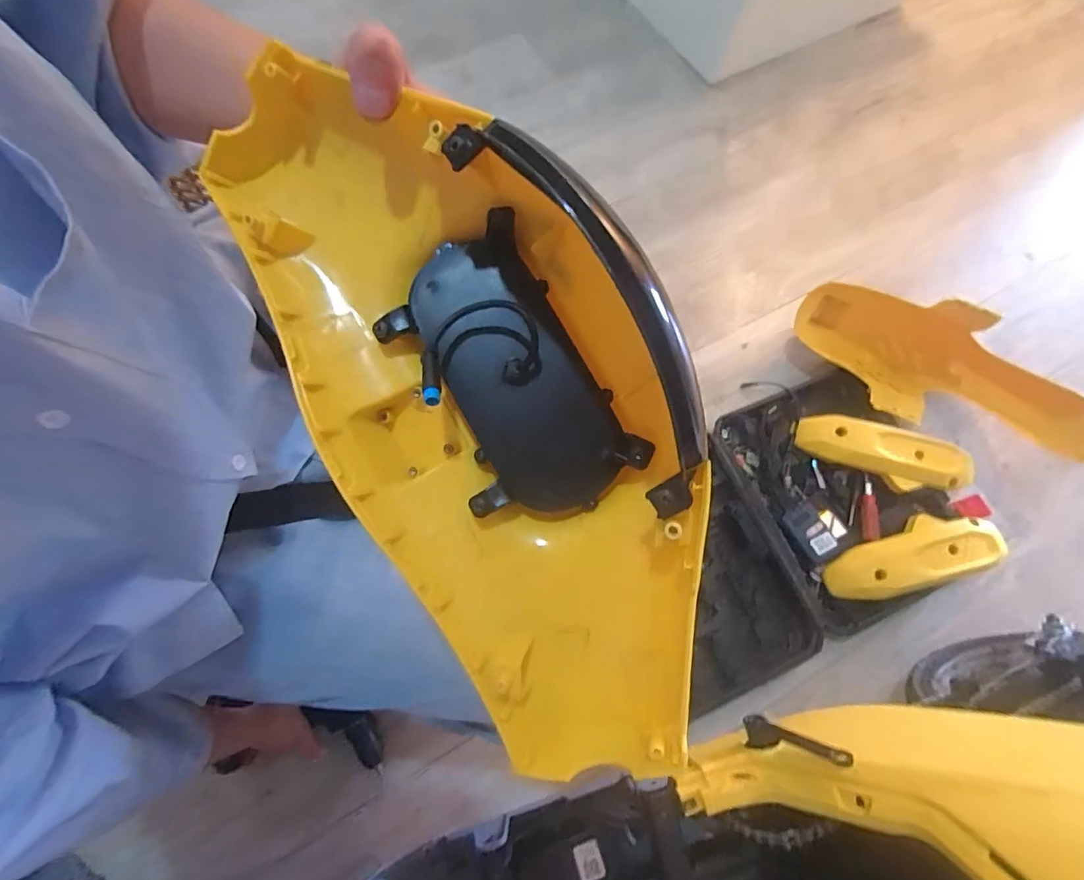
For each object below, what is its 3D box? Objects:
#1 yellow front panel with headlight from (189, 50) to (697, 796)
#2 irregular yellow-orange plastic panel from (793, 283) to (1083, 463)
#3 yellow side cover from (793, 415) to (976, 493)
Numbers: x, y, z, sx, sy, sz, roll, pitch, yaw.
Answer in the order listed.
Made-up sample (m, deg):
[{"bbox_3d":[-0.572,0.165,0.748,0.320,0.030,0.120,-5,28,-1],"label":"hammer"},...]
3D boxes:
[{"bbox_3d":[-0.026,-0.032,0.248,0.173,0.107,0.369,-25,75,-9],"label":"yellow front panel with headlight"},{"bbox_3d":[0.707,-0.133,0.919,0.510,0.192,0.170,34,74,23],"label":"irregular yellow-orange plastic panel"},{"bbox_3d":[0.615,0.029,0.921,0.299,0.055,0.108,14,71,2],"label":"yellow side cover"}]

